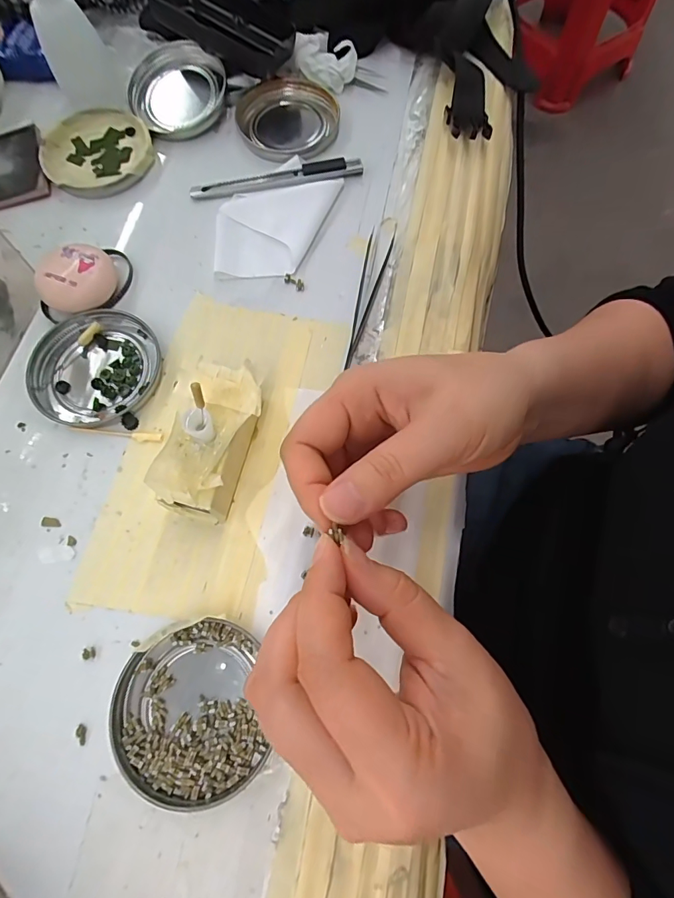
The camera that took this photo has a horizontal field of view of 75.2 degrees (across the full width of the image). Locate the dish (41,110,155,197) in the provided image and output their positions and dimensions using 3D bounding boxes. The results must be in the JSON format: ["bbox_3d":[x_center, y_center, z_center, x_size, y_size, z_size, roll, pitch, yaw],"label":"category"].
[{"bbox_3d":[-0.183,-0.226,0.333,0.080,0.012,0.081,-25,73,-7],"label":"dish"}]

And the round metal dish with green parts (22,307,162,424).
[{"bbox_3d":[-0.152,-0.052,0.275,0.076,0.009,0.075,0,72,1],"label":"round metal dish with green parts"}]

